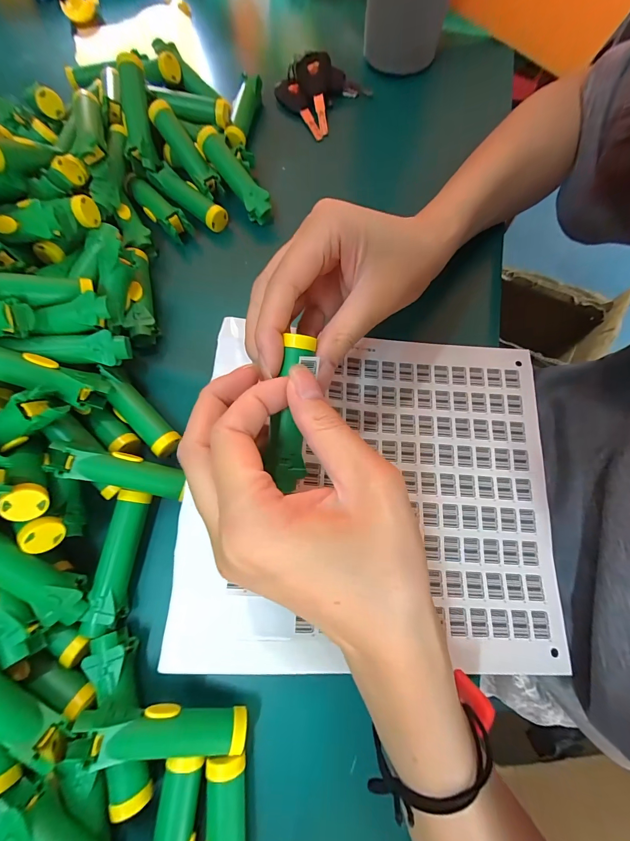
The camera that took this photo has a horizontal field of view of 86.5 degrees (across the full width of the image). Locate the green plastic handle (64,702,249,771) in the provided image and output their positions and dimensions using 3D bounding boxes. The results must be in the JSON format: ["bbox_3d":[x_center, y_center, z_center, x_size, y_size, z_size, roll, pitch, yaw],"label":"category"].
[{"bbox_3d":[-0.076,0.156,0.169,0.081,0.015,0.019,14,72,-17],"label":"green plastic handle"}]

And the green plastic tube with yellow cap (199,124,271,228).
[{"bbox_3d":[-0.065,-0.203,0.280,0.020,0.020,0.078,-38,93,-10],"label":"green plastic tube with yellow cap"}]

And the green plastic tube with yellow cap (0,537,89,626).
[{"bbox_3d":[-0.157,0.078,0.177,0.018,0.015,0.080,-44,112,-12],"label":"green plastic tube with yellow cap"}]

